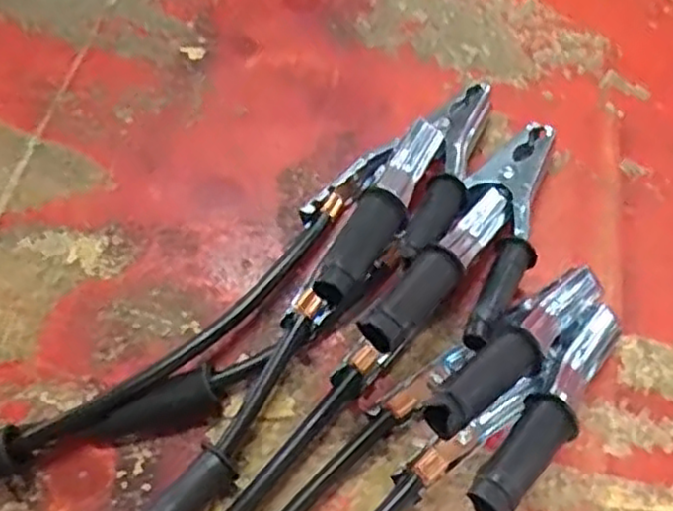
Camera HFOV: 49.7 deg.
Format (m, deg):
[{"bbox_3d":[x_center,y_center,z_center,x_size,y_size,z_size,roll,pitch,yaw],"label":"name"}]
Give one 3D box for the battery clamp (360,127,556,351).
[{"bbox_3d":[0.071,-0.003,0.361,0.051,0.044,0.194,30,43,15],"label":"battery clamp"}]

